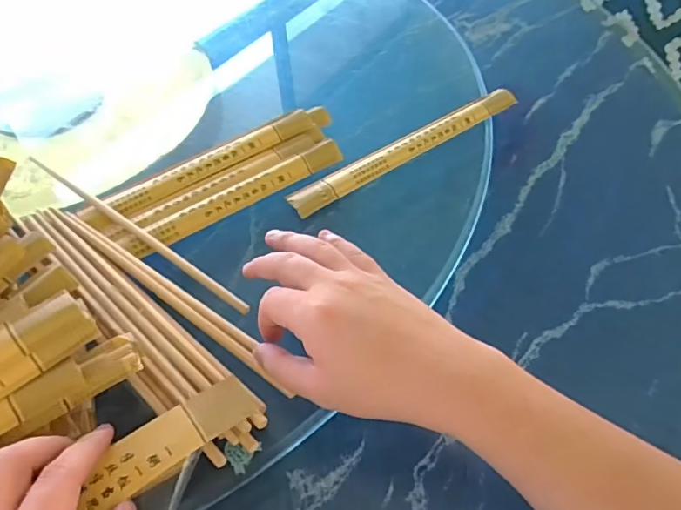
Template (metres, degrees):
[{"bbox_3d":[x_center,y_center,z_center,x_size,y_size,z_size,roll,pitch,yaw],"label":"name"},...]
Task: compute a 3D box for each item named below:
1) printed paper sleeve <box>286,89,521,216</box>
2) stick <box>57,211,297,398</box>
[{"bbox_3d":[0.067,-0.106,0.482,0.264,0.010,0.029,-30,57,-20],"label":"printed paper sleeve"},{"bbox_3d":[-0.129,0.029,0.372,0.241,0.008,0.010,32,60,19],"label":"stick"}]

